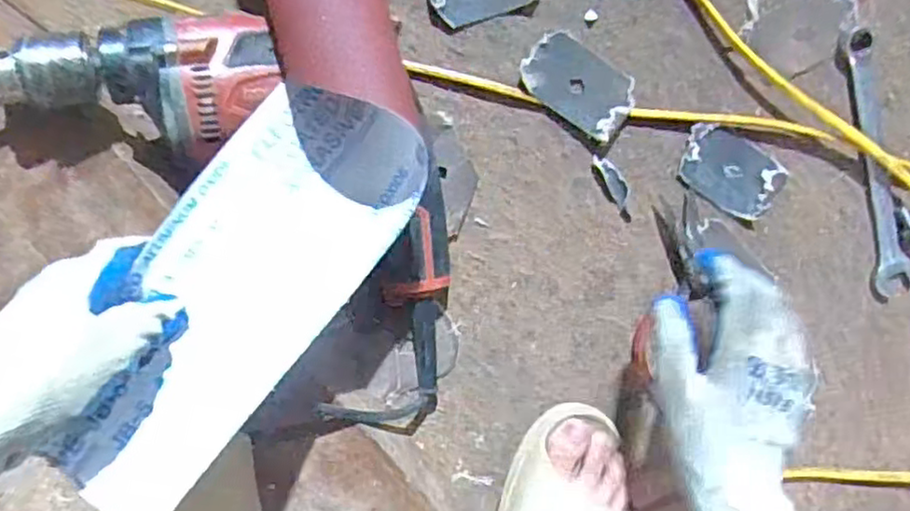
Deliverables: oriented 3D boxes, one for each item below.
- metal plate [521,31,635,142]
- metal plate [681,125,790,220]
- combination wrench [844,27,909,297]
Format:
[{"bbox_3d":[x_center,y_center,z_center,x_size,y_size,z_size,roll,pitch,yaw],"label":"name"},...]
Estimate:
[{"bbox_3d":[0.082,-0.113,0.460,0.074,0.011,0.045,32,98,-6],"label":"metal plate"},{"bbox_3d":[0.189,-0.058,0.471,0.074,0.006,0.046,33,101,-7],"label":"metal plate"},{"bbox_3d":[0.287,-0.061,0.472,0.023,0.008,0.184,-16,103,4],"label":"combination wrench"}]

